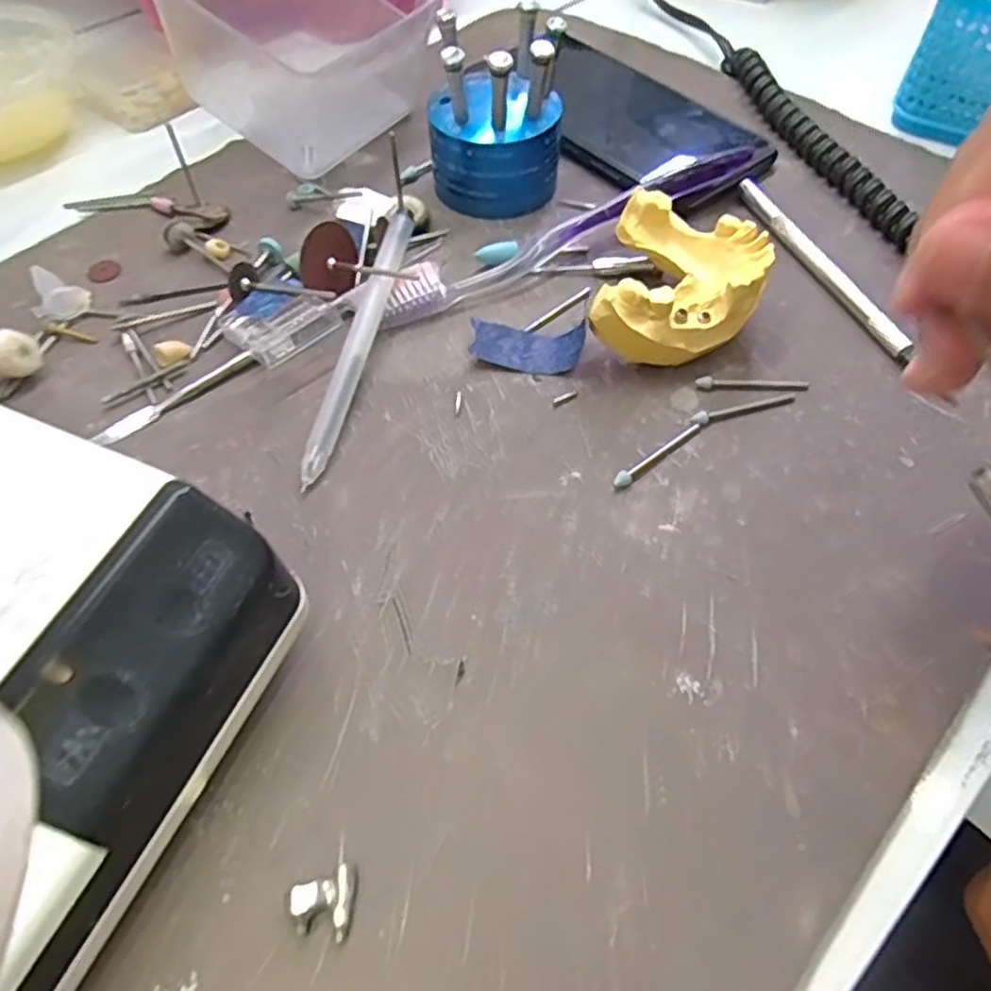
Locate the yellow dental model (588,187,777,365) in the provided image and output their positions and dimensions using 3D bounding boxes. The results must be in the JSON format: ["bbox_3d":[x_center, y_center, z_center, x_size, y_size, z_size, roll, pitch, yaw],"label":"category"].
[{"bbox_3d":[0.071,-0.079,0.276,0.056,0.035,0.068,13,59,9],"label":"yellow dental model"}]

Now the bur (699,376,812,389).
[{"bbox_3d":[0.097,-0.043,0.271,0.042,0.004,0.005,1,57,2],"label":"bur"}]

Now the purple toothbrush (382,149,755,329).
[{"bbox_3d":[0.032,-0.112,0.306,0.176,0.021,0.027,-26,60,-15],"label":"purple toothbrush"}]

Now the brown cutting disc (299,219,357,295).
[{"bbox_3d":[-0.066,-0.095,0.288,0.024,0.004,0.028,-1,91,-42],"label":"brown cutting disc"}]

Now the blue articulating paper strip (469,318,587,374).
[{"bbox_3d":[0.013,-0.059,0.281,0.043,0.008,0.024,5,58,4],"label":"blue articulating paper strip"}]

